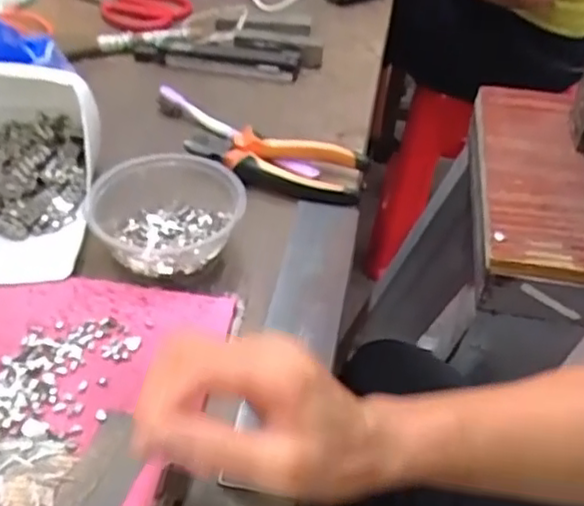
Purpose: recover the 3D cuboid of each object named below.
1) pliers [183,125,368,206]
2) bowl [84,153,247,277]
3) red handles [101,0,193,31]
[{"bbox_3d":[-0.013,-0.078,0.562,0.150,0.025,0.060,20,46,16],"label":"pliers"},{"bbox_3d":[-0.092,-0.027,0.484,0.102,0.052,0.095,3,44,-2],"label":"bowl"},{"bbox_3d":[-0.174,-0.297,0.806,0.102,0.016,0.075,-13,46,-18],"label":"red handles"}]

